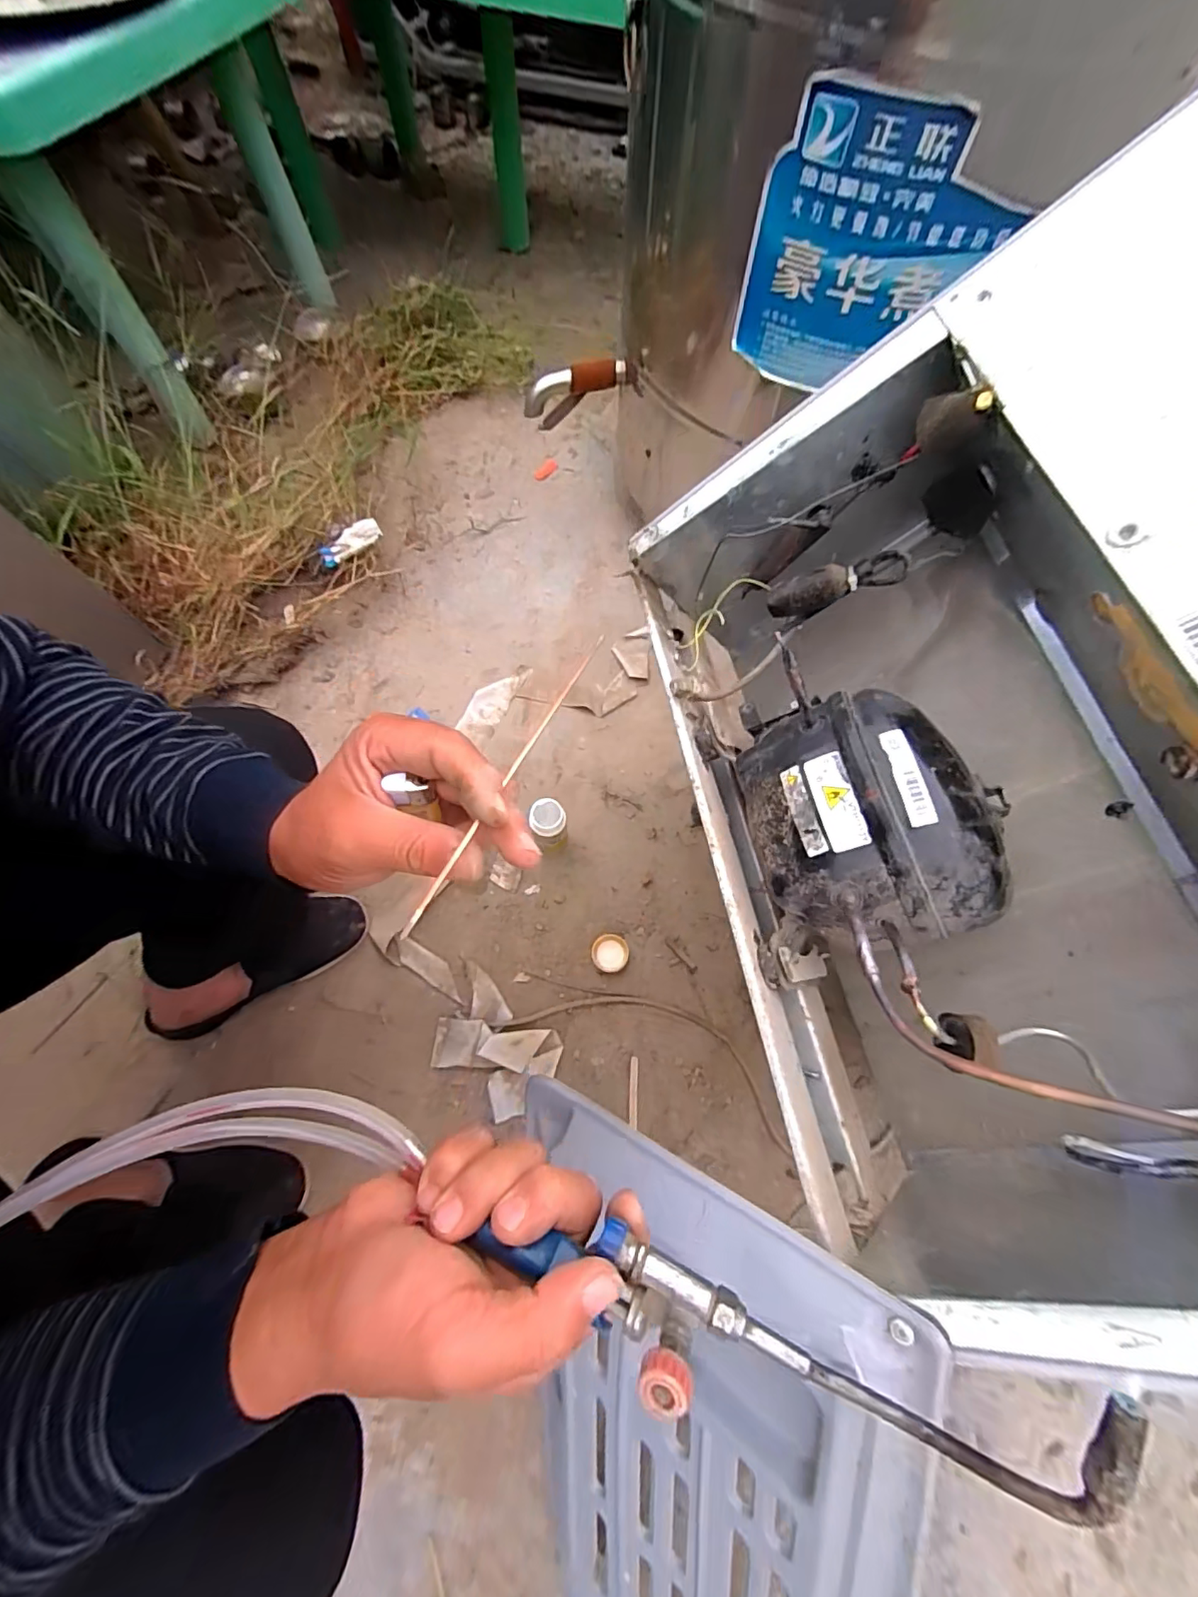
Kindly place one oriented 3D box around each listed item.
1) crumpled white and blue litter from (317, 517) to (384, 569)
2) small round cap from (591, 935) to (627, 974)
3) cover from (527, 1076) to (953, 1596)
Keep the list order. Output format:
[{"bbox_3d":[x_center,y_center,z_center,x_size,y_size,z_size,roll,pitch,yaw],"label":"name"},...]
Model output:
[{"bbox_3d":[-0.421,-0.433,0.946,0.108,0.022,0.030,-32,71,3],"label":"crumpled white and blue litter"},{"bbox_3d":[0.014,0.209,0.758,0.049,0.012,0.048,1,68,-1],"label":"small round cap"},{"bbox_3d":[0.054,0.470,0.374,0.256,0.031,0.489,9,106,36],"label":"cover"}]

